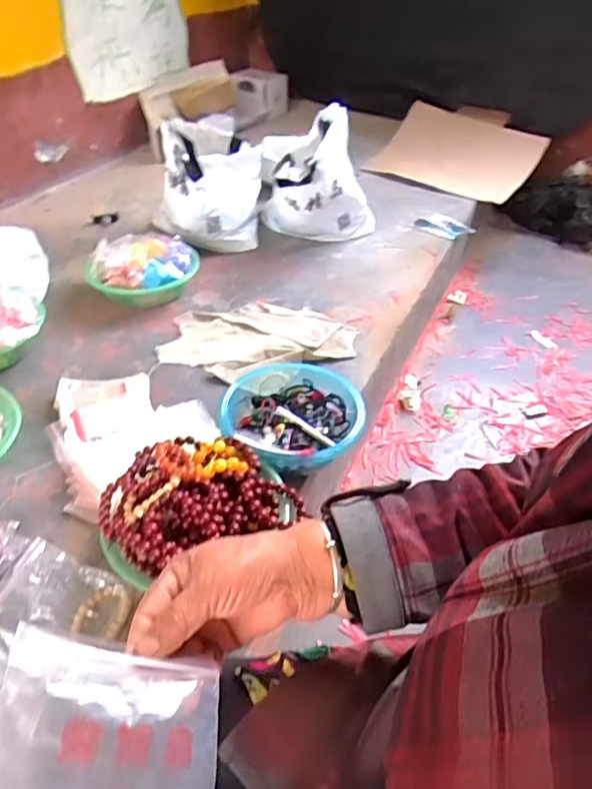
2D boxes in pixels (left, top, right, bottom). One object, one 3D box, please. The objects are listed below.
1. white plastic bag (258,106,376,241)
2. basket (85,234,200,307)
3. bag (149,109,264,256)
[{"bbox_3d":[0.064,-0.550,1.435,0.283,0.256,0.327,-7,42,-10],"label":"white plastic bag"},{"bbox_3d":[-0.333,-0.271,1.209,0.236,0.108,0.183,-2,41,-4],"label":"basket"},{"bbox_3d":[-0.231,-0.549,1.429,0.284,0.247,0.282,-2,41,-4],"label":"bag"}]

